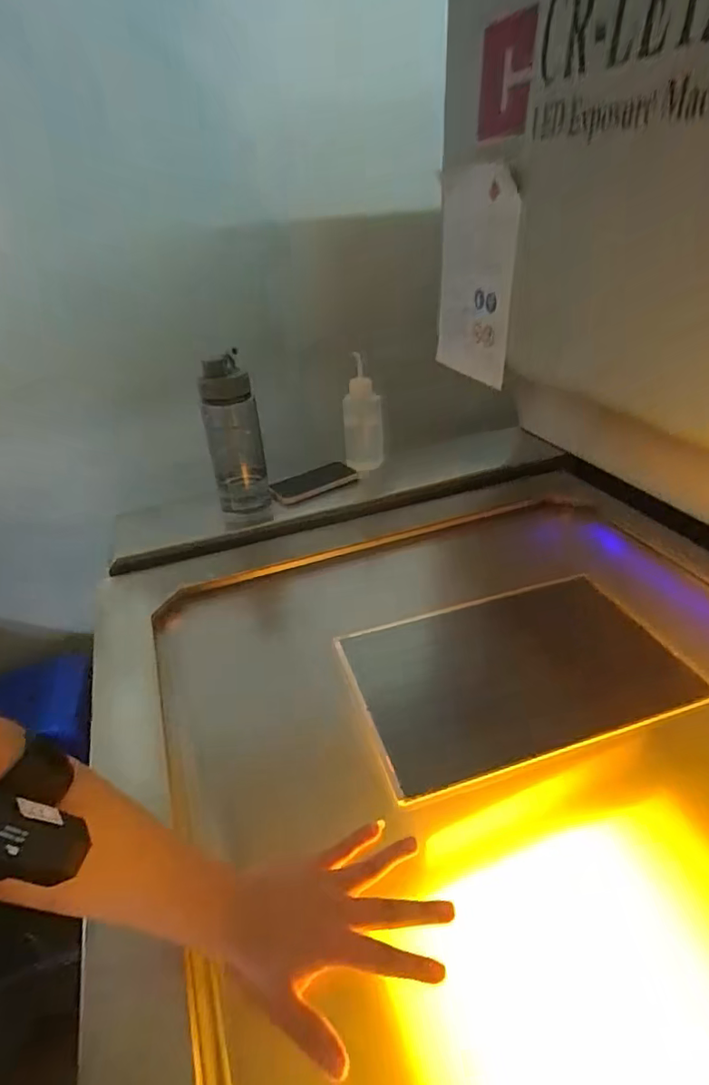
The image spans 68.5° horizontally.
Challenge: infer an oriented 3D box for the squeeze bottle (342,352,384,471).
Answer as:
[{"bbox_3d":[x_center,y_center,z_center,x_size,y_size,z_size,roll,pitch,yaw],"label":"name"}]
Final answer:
[{"bbox_3d":[0.012,-0.255,1.021,0.076,0.193,0.068,-9,34,-6],"label":"squeeze bottle"}]

